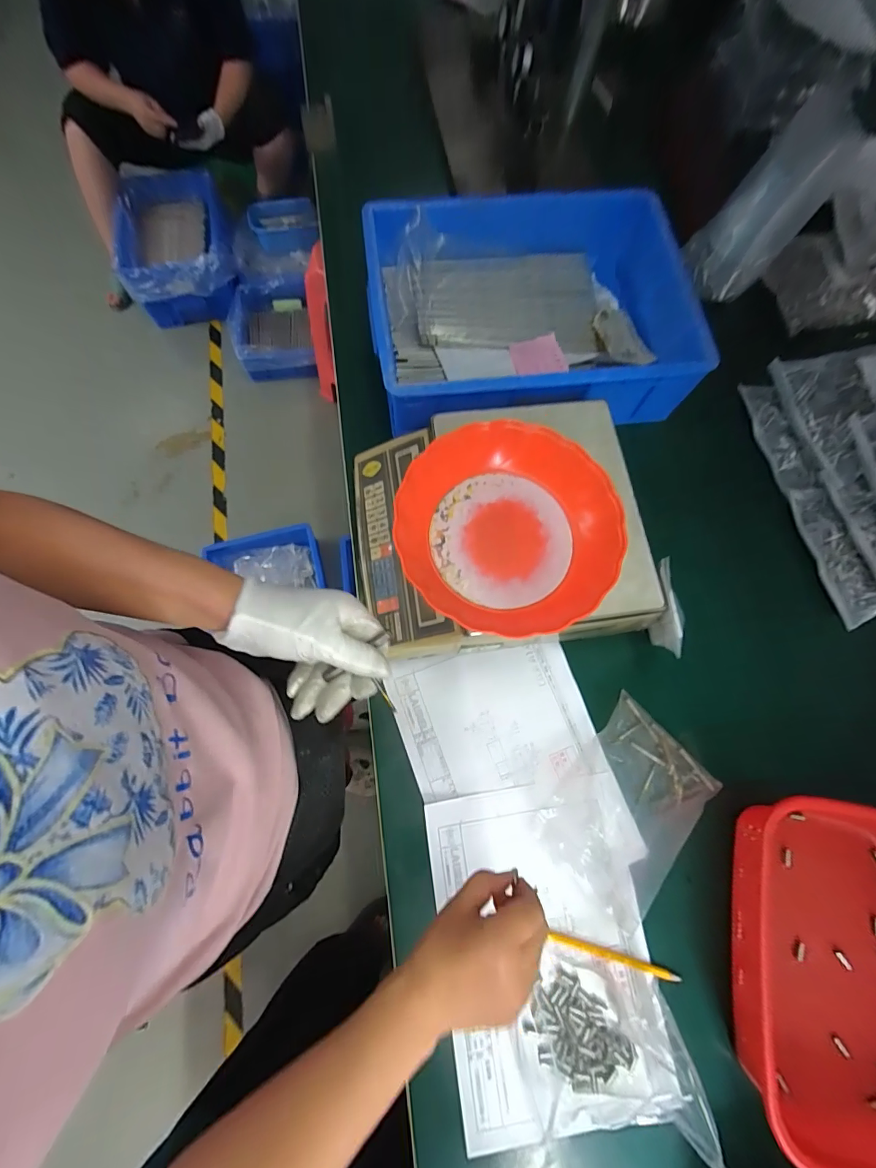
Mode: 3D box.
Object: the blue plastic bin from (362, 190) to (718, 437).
[{"bbox_3d":[0.121,-0.370,0.600,0.414,0.116,0.292,-8,75,-3],"label":"blue plastic bin"}]

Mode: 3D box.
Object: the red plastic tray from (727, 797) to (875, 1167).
[{"bbox_3d":[0.407,0.369,0.426,0.214,0.071,0.287,9,75,1],"label":"red plastic tray"}]

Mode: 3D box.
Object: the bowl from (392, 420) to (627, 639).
[{"bbox_3d":[0.069,-0.054,0.437,0.207,0.053,0.204,0,75,-1],"label":"bowl"}]

